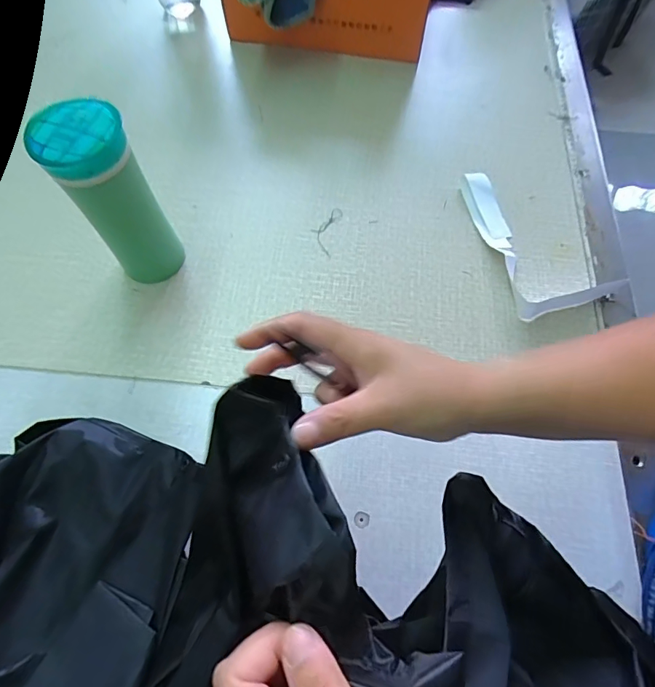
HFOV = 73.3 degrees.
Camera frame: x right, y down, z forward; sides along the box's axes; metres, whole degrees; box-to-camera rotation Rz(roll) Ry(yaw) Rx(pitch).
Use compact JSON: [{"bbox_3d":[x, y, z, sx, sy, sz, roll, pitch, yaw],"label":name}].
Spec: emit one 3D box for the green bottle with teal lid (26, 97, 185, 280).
[{"bbox_3d":[-0.206,-0.139,0.441,0.070,0.183,0.066,-27,69,-10],"label":"green bottle with teal lid"}]

